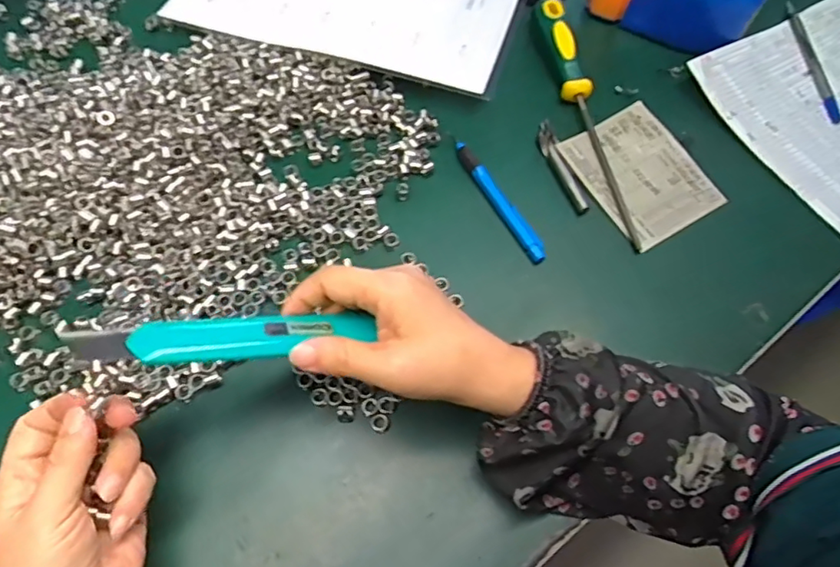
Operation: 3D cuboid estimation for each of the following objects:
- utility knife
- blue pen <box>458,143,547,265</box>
[{"bbox_3d":[-0.094,0.026,0.286,0.139,0.016,0.026,-3,62,-24],"label":"utility knife"},{"bbox_3d":[0.059,-0.064,0.434,0.010,0.014,0.116,-28,69,-13],"label":"blue pen"}]

